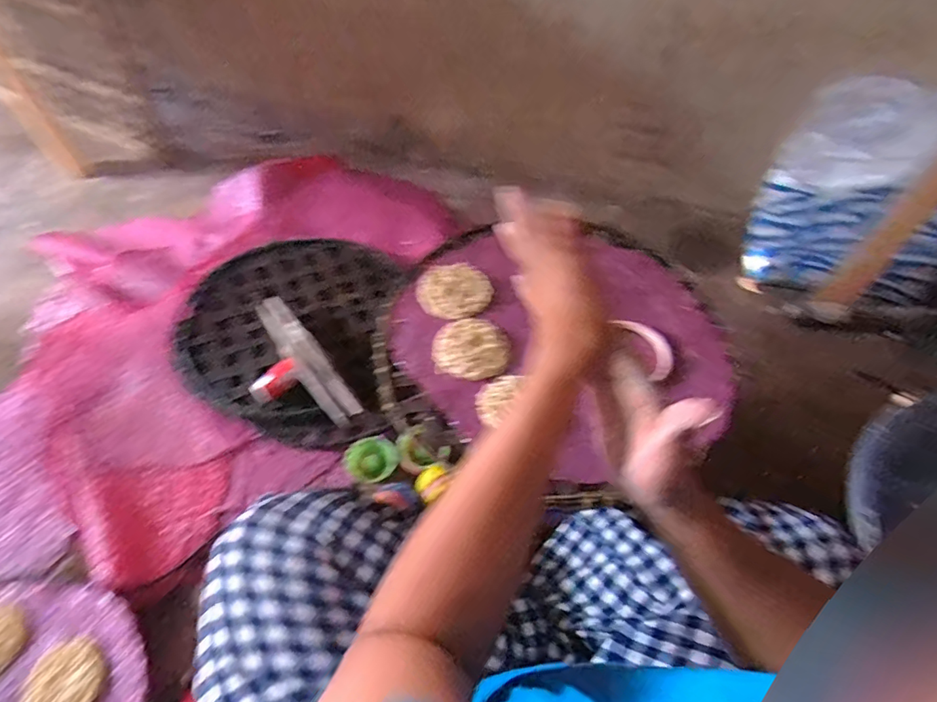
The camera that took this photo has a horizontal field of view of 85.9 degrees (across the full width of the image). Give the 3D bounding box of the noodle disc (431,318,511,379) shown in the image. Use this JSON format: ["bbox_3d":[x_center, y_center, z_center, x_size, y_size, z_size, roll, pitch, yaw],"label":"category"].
[{"bbox_3d":[0.003,-0.004,0.554,0.083,0.012,0.073,10,52,6],"label":"noodle disc"}]

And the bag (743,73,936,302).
[{"bbox_3d":[0.617,-0.228,0.770,0.297,0.298,0.117,30,57,20],"label":"bag"}]

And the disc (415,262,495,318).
[{"bbox_3d":[-0.017,-0.073,0.604,0.088,0.014,0.075,7,52,4],"label":"disc"}]

